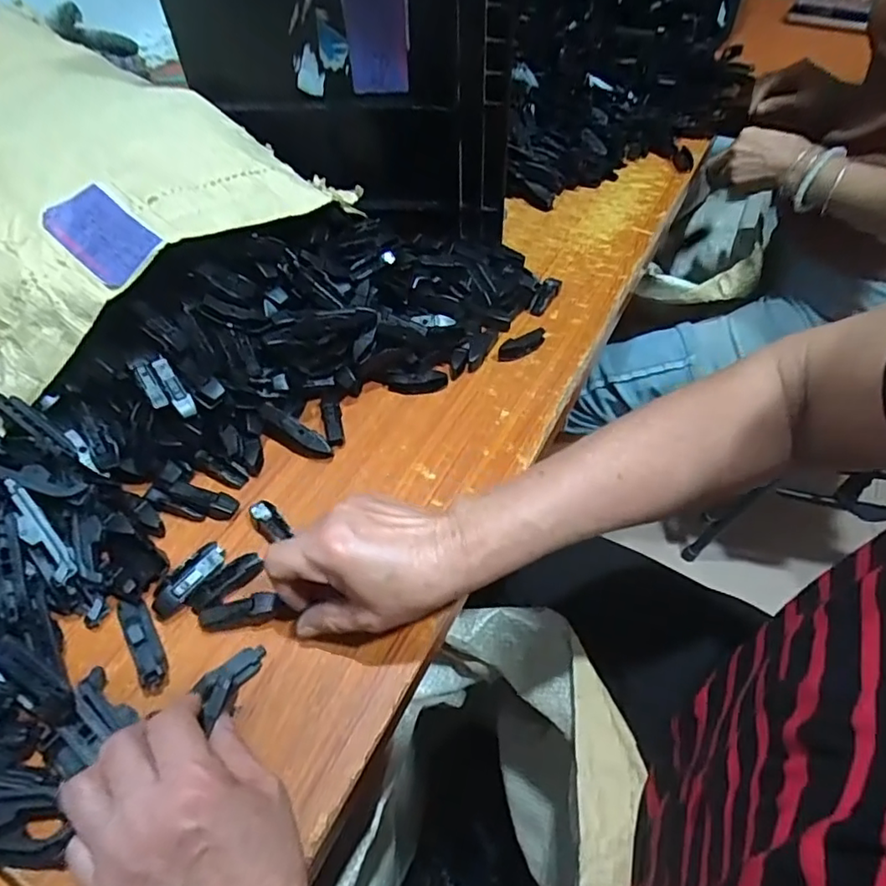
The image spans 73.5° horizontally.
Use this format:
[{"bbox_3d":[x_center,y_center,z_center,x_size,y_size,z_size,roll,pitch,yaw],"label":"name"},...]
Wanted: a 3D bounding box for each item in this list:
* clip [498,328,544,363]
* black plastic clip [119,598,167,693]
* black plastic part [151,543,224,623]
[{"bbox_3d":[0.077,-0.093,0.556,0.053,0.019,0.015,-32,56,-21],"label":"clip"},{"bbox_3d":[-0.198,0.130,0.390,0.017,0.014,0.069,-25,54,-17],"label":"black plastic clip"},{"bbox_3d":[-0.178,0.096,0.417,0.023,0.017,0.060,31,59,25],"label":"black plastic part"}]

